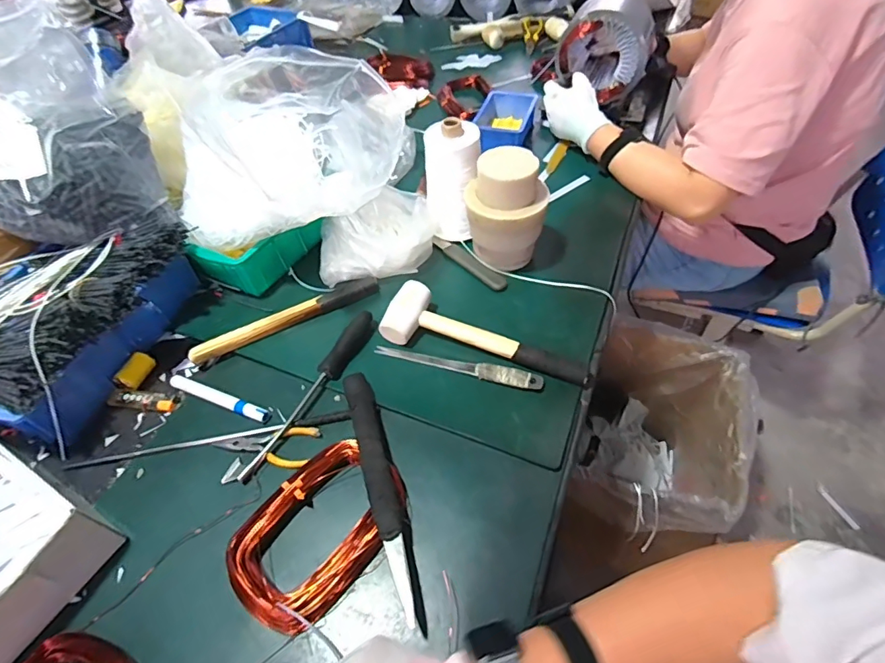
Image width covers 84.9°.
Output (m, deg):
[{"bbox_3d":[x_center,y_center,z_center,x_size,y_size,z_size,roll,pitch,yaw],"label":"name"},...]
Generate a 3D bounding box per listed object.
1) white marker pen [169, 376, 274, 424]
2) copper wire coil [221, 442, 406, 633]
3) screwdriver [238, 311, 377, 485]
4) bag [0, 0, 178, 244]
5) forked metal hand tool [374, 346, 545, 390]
[{"bbox_3d":[-0.275,0.079,0.588,0.153,0.008,0.016,18,58,17],"label":"white marker pen"},{"bbox_3d":[-0.125,0.194,0.482,0.124,0.026,0.175,36,65,27],"label":"copper wire coil"},{"bbox_3d":[-0.155,0.069,0.581,0.021,0.022,0.246,22,59,20],"label":"screwdriver"},{"bbox_3d":[-0.517,-0.260,0.610,0.221,0.210,0.234,-38,58,-25],"label":"bag"},{"bbox_3d":[0.016,0.042,0.592,0.212,0.010,0.022,11,56,13],"label":"forked metal hand tool"}]

